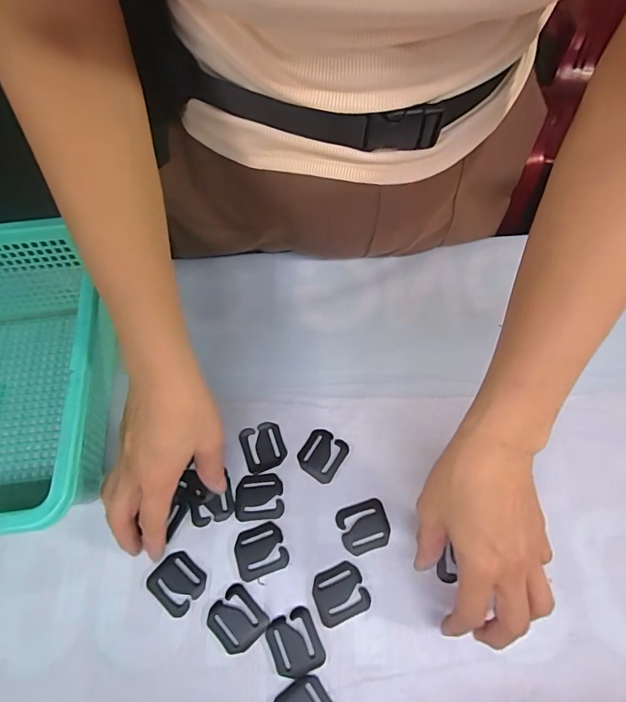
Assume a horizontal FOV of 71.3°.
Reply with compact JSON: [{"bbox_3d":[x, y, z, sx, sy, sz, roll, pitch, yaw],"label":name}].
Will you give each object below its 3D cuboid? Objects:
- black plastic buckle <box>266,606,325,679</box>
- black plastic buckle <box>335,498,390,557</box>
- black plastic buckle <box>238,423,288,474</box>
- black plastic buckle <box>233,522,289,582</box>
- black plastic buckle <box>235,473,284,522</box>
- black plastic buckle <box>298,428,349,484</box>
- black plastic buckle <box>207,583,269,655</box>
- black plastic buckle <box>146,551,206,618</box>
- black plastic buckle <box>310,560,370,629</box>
[{"bbox_3d":[-0.013,0.208,0.309,0.035,0.004,0.039,-21,65,-8],"label":"black plastic buckle"},{"bbox_3d":[0.040,0.138,0.342,0.039,0.004,0.035,-17,65,-6],"label":"black plastic buckle"},{"bbox_3d":[-0.043,0.081,0.372,0.034,0.004,0.039,-19,65,-7],"label":"black plastic buckle"},{"bbox_3d":[-0.042,0.155,0.336,0.040,0.004,0.035,-20,65,-7],"label":"black plastic buckle"},{"bbox_3d":[-0.044,0.119,0.355,0.038,0.004,0.036,-5,64,0],"label":"black plastic buckle"},{"bbox_3d":[0.007,0.087,0.367,0.036,0.004,0.039,29,69,15],"label":"black plastic buckle"},{"bbox_3d":[-0.056,0.196,0.317,0.036,0.004,0.038,-42,70,-17],"label":"black plastic buckle"},{"bbox_3d":[-0.103,0.175,0.329,0.039,0.004,0.035,37,71,18],"label":"black plastic buckle"},{"bbox_3d":[0.019,0.179,0.322,0.039,0.004,0.035,-23,66,-9],"label":"black plastic buckle"}]

